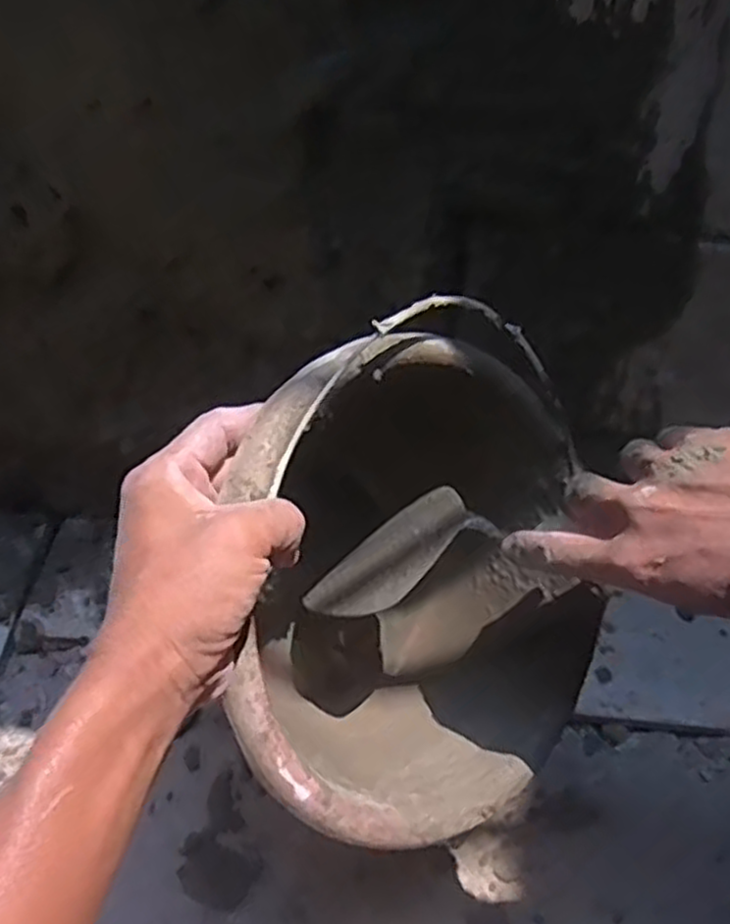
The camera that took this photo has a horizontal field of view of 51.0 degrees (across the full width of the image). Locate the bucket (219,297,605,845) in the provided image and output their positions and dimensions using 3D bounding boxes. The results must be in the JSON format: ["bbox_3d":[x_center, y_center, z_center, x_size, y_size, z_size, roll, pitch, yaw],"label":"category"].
[{"bbox_3d":[-0.009,0.060,0.463,0.190,0.255,0.266,-3,37,52],"label":"bucket"}]

